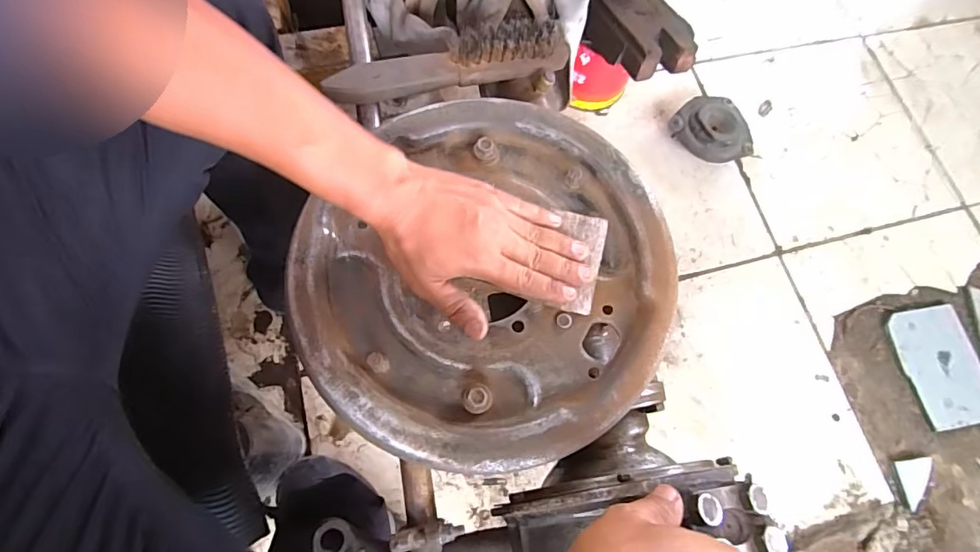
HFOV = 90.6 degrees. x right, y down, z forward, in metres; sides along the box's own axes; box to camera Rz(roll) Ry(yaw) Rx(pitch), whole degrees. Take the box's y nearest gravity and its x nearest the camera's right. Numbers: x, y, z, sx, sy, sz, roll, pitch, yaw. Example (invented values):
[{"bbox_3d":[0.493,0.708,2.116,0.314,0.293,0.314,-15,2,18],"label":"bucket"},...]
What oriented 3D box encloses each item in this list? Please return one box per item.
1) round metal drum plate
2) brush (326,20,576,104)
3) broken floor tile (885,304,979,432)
[{"bbox_3d":[-0.006,-0.007,0.386,0.286,0.026,0.289,0,73,-2],"label":"round metal drum plate"},{"bbox_3d":[-0.036,-0.198,0.454,0.227,0.047,0.033,-15,74,-10],"label":"brush"},{"bbox_3d":[0.725,0.143,0.775,0.124,0.013,0.185,-9,73,-4],"label":"broken floor tile"}]

